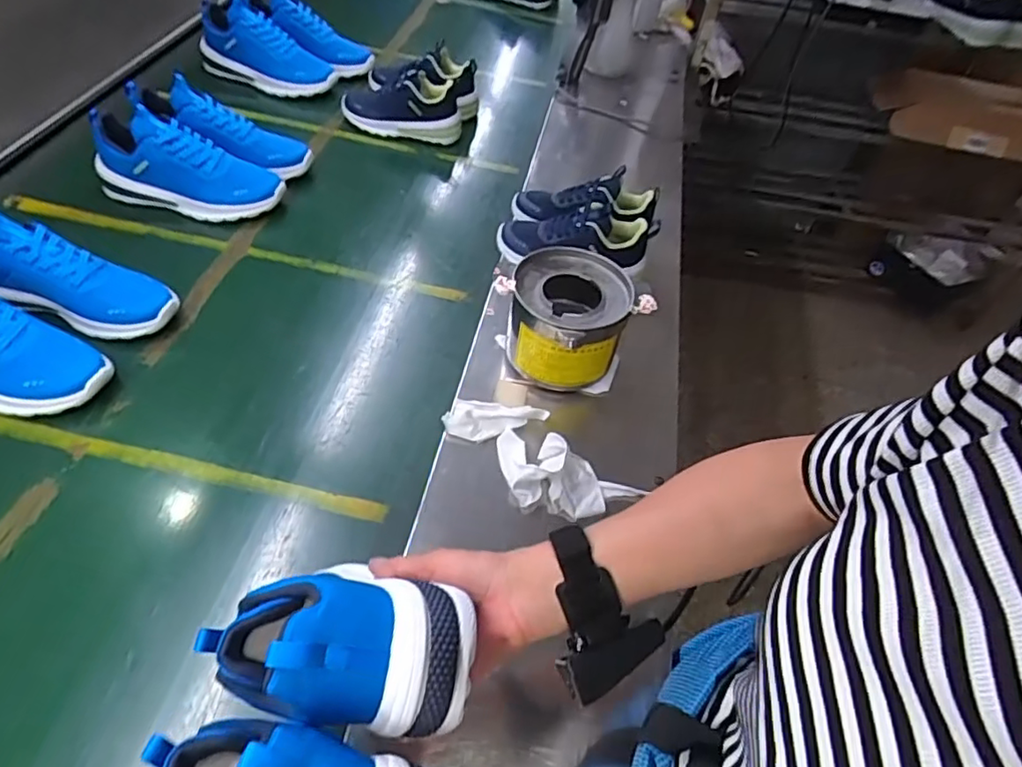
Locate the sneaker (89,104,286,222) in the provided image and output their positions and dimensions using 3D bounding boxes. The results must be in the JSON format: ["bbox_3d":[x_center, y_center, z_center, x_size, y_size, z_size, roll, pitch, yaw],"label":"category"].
[{"bbox_3d":[-0.468,-0.308,0.880,0.246,0.127,0.096,14,52,3],"label":"sneaker"}]

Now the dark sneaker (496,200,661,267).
[{"bbox_3d":[0.089,-0.208,0.836,0.215,0.083,0.077,12,52,1],"label":"dark sneaker"}]

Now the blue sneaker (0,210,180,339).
[{"bbox_3d":[-0.532,-0.128,0.715,0.252,0.093,0.083,24,50,-13],"label":"blue sneaker"}]

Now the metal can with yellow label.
[{"bbox_3d":[0.064,-0.067,0.743,0.132,0.137,0.145,8,52,-2],"label":"metal can with yellow label"}]

